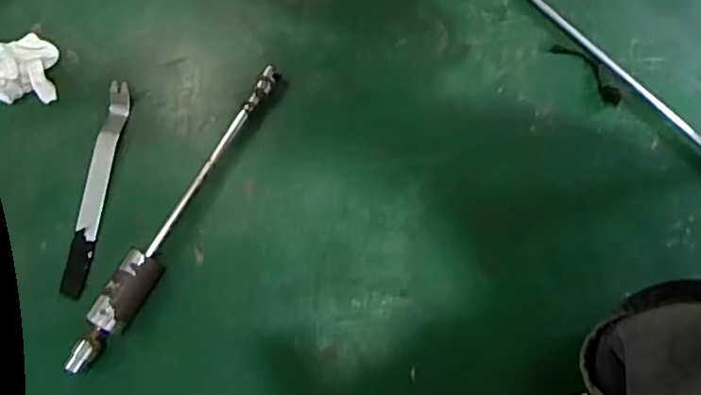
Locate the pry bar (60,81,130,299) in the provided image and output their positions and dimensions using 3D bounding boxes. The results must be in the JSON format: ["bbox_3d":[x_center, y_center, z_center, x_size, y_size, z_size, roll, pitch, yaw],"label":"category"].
[{"bbox_3d":[-0.282,-0.013,0.673,0.031,0.017,0.239,8,75,2],"label":"pry bar"}]

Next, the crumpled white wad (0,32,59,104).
[{"bbox_3d":[-0.373,-0.155,0.703,0.081,0.032,0.088,0,74,0],"label":"crumpled white wad"}]

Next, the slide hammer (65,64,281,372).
[{"bbox_3d":[-0.184,0.011,0.655,0.032,0.035,0.376,28,76,7],"label":"slide hammer"}]

